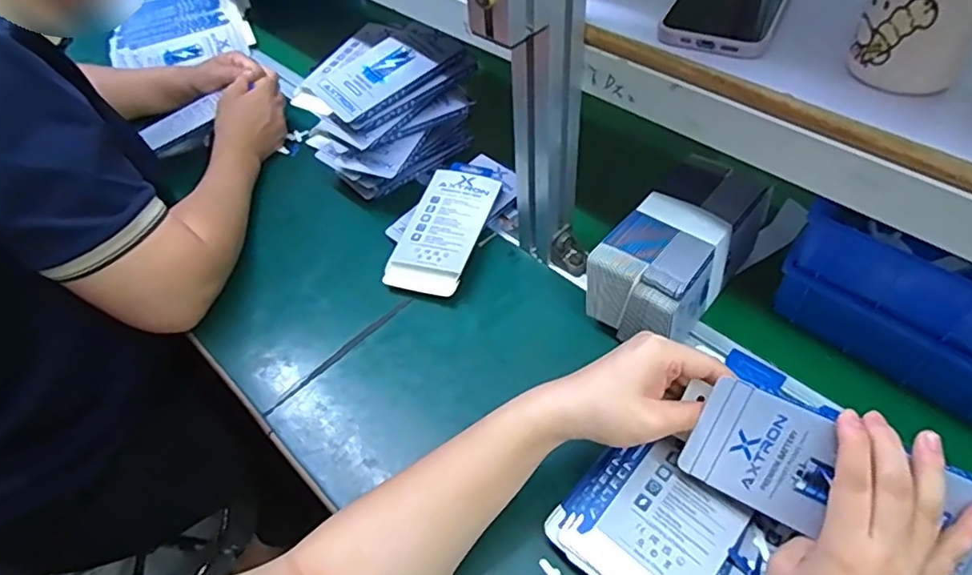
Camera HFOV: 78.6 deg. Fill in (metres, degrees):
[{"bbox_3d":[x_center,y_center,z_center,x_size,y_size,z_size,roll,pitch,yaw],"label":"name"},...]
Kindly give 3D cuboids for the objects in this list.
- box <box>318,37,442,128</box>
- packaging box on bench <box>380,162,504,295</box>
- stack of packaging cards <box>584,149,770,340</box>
[{"bbox_3d":[-0.119,-0.222,0.631,0.111,0.009,0.079,-40,68,-15],"label":"box"},{"bbox_3d":[-0.040,-0.067,0.625,0.078,0.013,0.167,15,59,15],"label":"packaging box on bench"},{"bbox_3d":[0.177,-0.035,0.533,0.087,0.080,0.187,32,59,28],"label":"stack of packaging cards"}]

